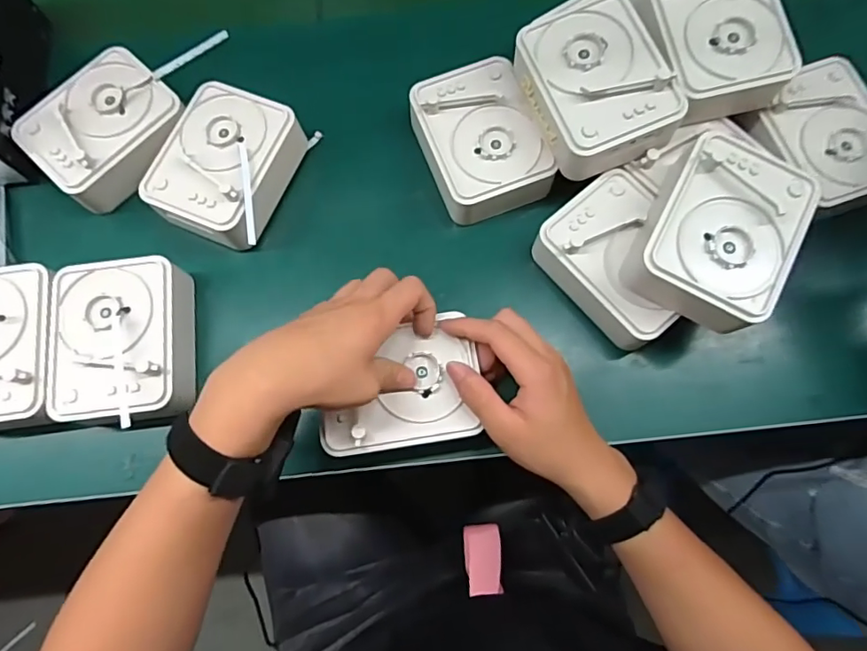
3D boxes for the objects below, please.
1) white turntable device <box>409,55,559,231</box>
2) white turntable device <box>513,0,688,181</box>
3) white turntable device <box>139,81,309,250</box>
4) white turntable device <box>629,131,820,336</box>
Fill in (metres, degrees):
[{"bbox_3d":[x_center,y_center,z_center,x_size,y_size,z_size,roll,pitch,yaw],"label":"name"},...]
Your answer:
[{"bbox_3d":[0.040,-0.159,0.472,0.098,0.048,0.134,-21,75,-5],"label":"white turntable device"},{"bbox_3d":[0.130,-0.195,0.437,0.098,0.052,0.130,-21,75,-5],"label":"white turntable device"},{"bbox_3d":[-0.177,-0.136,0.474,0.117,0.069,0.129,18,76,6],"label":"white turntable device"},{"bbox_3d":[0.213,-0.070,0.397,0.098,0.049,0.127,29,77,8],"label":"white turntable device"}]

